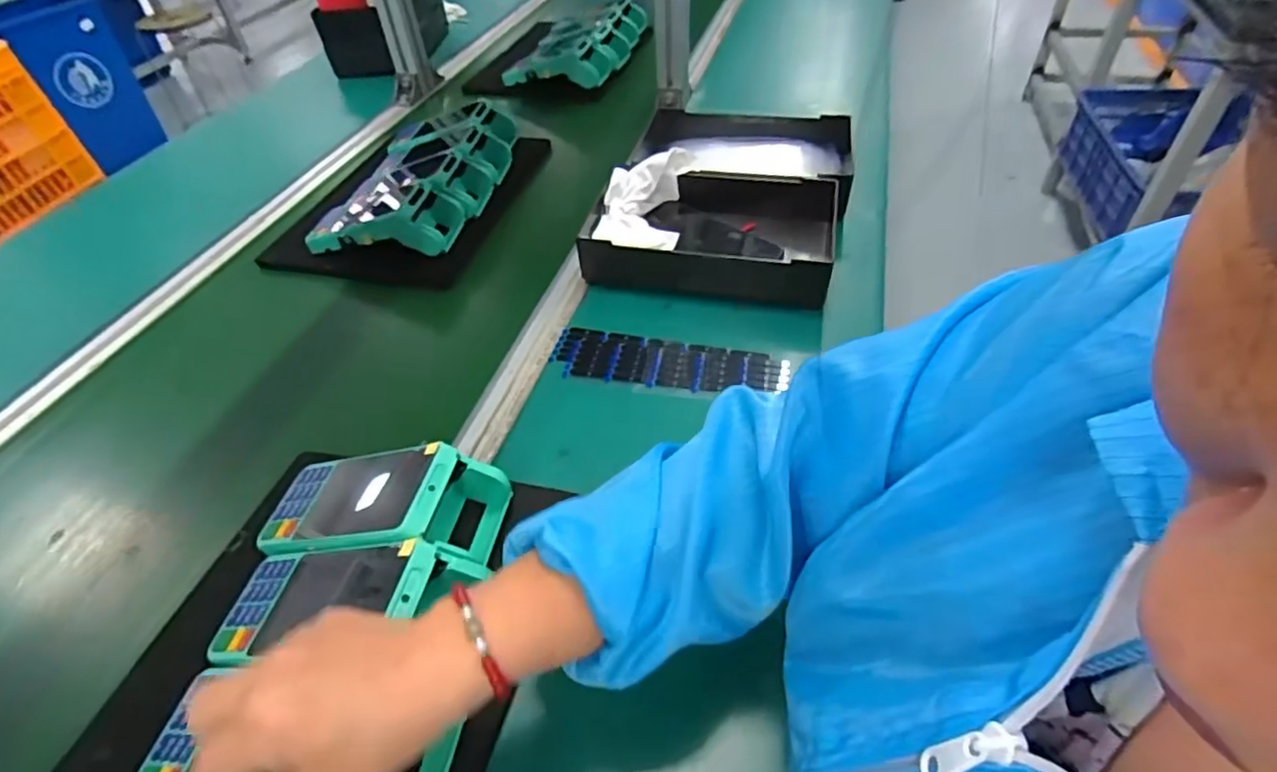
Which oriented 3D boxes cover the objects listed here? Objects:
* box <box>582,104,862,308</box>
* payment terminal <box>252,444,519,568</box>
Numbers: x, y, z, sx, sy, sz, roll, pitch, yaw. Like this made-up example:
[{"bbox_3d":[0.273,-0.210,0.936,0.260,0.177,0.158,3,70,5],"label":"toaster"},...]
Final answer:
[{"bbox_3d":[0.102,-0.219,0.725,0.266,0.065,0.326,8,44,9],"label":"box"},{"bbox_3d":[-0.181,0.084,0.443,0.165,0.063,0.073,5,44,6],"label":"payment terminal"}]

